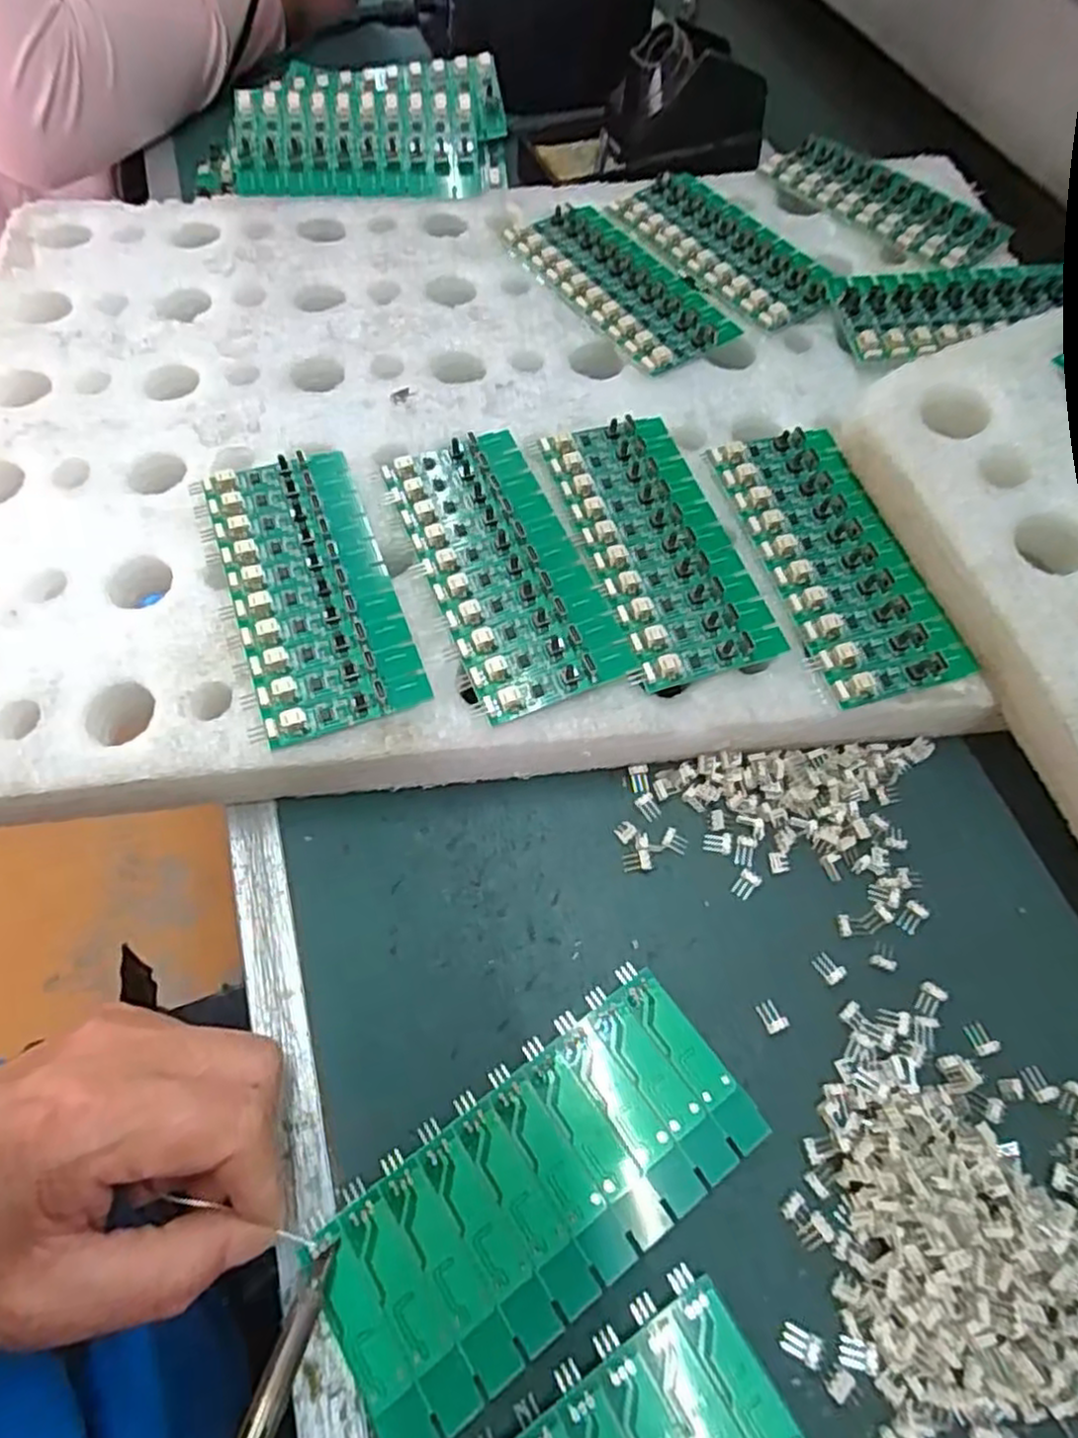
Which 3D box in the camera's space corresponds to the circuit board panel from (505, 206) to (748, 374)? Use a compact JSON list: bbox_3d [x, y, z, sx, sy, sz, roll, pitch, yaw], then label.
[{"bbox_3d":[0.044,-0.238,0.392,0.061,0.008,0.135,-32,68,-15],"label":"circuit board panel"}]

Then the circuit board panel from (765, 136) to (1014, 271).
[{"bbox_3d":[0.198,-0.301,0.418,0.138,0.006,0.055,41,70,18],"label":"circuit board panel"}]

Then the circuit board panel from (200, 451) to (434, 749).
[{"bbox_3d":[-0.095,-0.057,0.296,0.064,0.008,0.138,-18,65,-9],"label":"circuit board panel"}]

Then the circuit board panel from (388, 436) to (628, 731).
[{"bbox_3d":[-0.017,-0.066,0.303,0.060,0.007,0.137,-20,65,-10],"label":"circuit board panel"}]

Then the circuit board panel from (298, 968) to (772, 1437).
[{"bbox_3d":[0.001,0.149,0.230,0.137,0.012,0.061,-33,68,-15],"label":"circuit board panel"}]

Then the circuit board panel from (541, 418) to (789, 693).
[{"bbox_3d":[0.051,-0.078,0.312,0.062,0.004,0.136,-15,65,-8],"label":"circuit board panel"}]

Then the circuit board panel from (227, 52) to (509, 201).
[{"bbox_3d":[-0.104,-0.357,0.435,0.162,0.026,0.092,-4,89,-2],"label":"circuit board panel"}]

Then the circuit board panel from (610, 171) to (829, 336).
[{"bbox_3d":[0.105,-0.268,0.406,0.068,0.007,0.140,-33,68,-15],"label":"circuit board panel"}]

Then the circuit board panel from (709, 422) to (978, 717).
[{"bbox_3d":[0.127,-0.072,0.309,0.060,0.005,0.137,-14,65,-7],"label":"circuit board panel"}]

